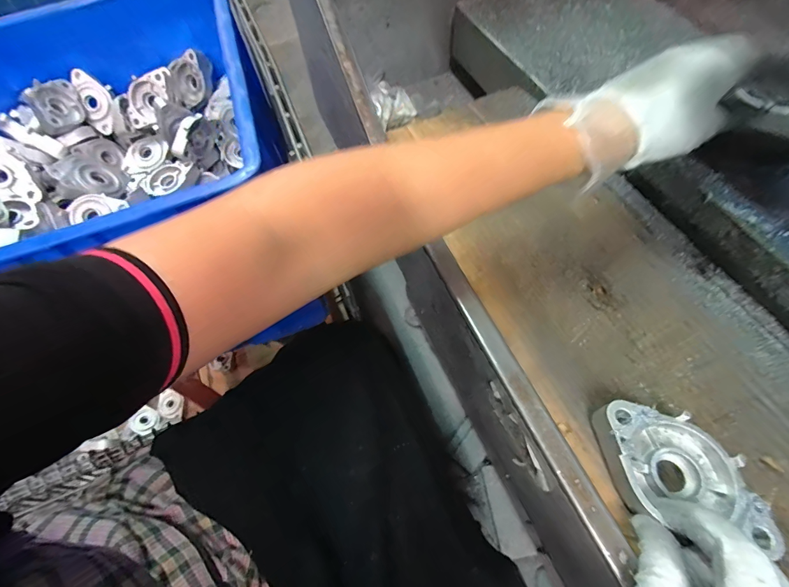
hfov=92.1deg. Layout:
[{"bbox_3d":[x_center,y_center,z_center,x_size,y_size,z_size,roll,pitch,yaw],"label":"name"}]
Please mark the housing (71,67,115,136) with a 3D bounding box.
[{"bbox_3d":[-0.506,-0.327,0.649,0.052,0.098,0.023,-17,23,-12],"label":"housing"}]

